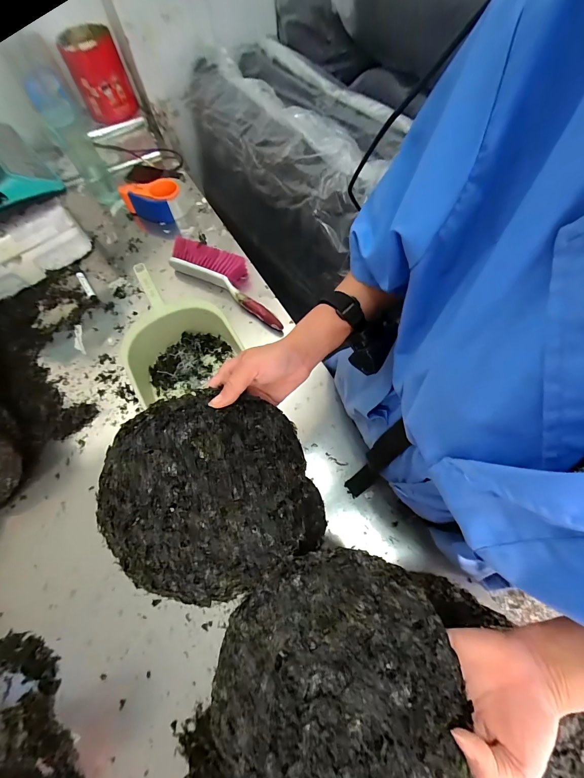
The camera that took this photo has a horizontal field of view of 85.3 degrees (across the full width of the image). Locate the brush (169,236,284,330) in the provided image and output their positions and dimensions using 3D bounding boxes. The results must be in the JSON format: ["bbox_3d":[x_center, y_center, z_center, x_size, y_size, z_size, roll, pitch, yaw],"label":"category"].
[{"bbox_3d":[-0.141,-0.256,0.731,0.335,0.051,0.097,33,73,15],"label":"brush"}]

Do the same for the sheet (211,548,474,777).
[{"bbox_3d":[0.033,0.238,0.253,0.187,0.037,0.182,-1,67,2],"label":"sheet"}]

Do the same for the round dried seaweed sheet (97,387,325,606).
[{"bbox_3d":[-0.078,0.094,0.307,0.189,0.009,0.184,2,74,-8],"label":"round dried seaweed sheet"}]

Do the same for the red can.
[{"bbox_3d":[-0.565,-0.922,0.927,0.150,0.152,0.164,-23,68,-7],"label":"red can"}]

